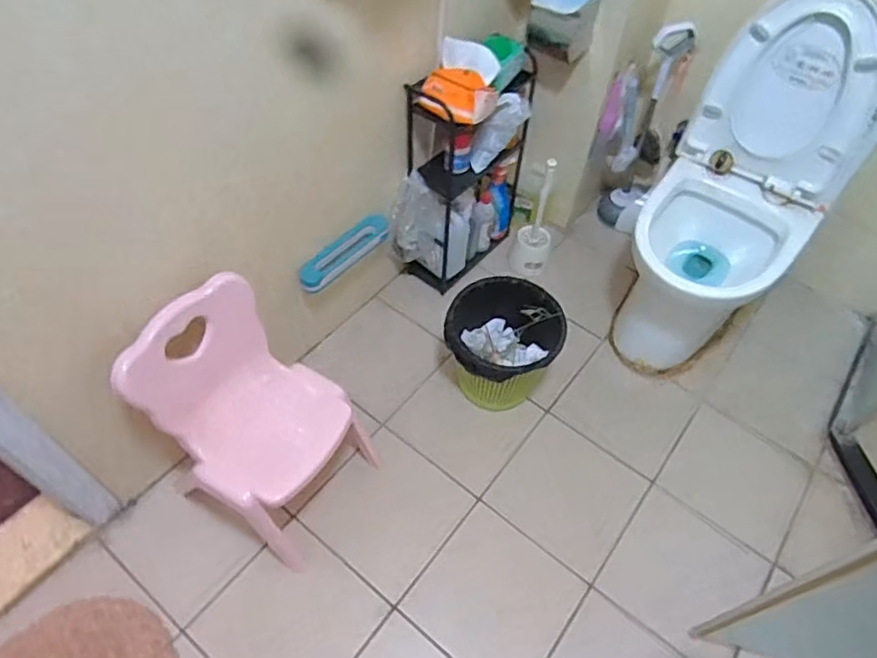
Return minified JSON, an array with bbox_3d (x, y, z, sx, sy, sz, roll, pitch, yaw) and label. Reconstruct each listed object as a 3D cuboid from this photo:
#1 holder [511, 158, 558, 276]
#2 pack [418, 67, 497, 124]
[{"bbox_3d":[0.294,-0.326,1.734,0.120,0.348,0.129,15,54,7],"label":"holder"},{"bbox_3d":[0.043,-0.543,1.376,0.167,0.065,0.119,32,93,18],"label":"pack"}]

